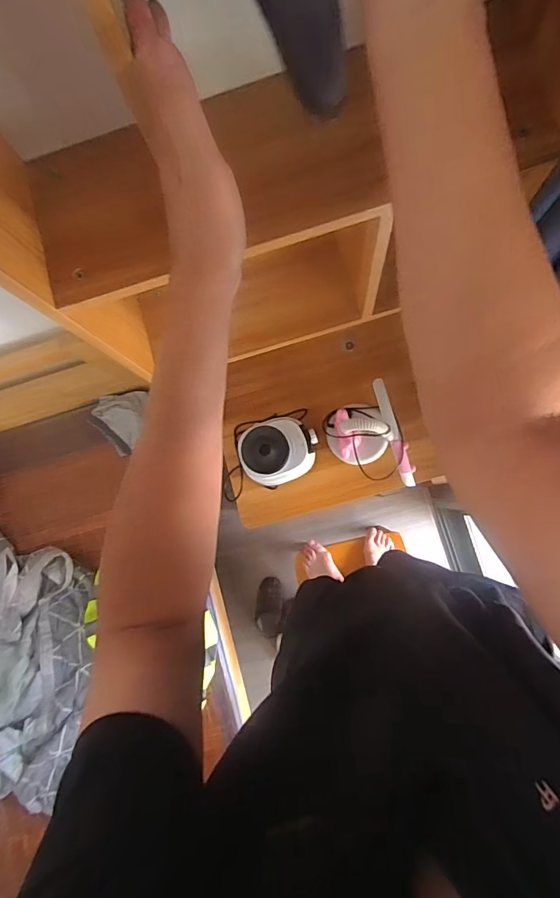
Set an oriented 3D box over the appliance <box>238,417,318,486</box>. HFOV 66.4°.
[{"bbox_3d":[-0.002,0.005,1.141,0.204,0.179,0.164,-22,82,3],"label":"appliance"}]

